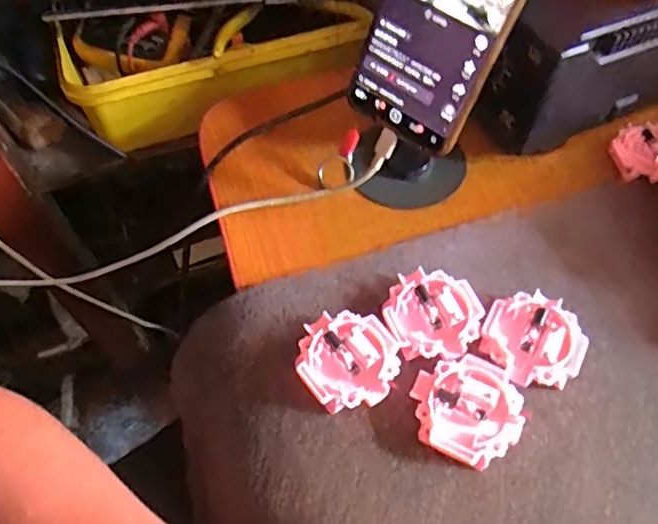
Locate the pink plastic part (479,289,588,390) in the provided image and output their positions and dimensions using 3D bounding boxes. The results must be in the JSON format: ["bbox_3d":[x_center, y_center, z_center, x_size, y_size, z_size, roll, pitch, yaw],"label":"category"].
[{"bbox_3d":[0.112,0.044,0.323,0.052,0.016,0.053,-1,58,1],"label":"pink plastic part"}]

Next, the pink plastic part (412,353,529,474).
[{"bbox_3d":[0.071,0.076,0.302,0.055,0.014,0.052,-1,58,1],"label":"pink plastic part"}]

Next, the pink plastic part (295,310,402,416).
[{"bbox_3d":[0.011,0.053,0.318,0.053,0.015,0.053,-1,58,1],"label":"pink plastic part"}]

